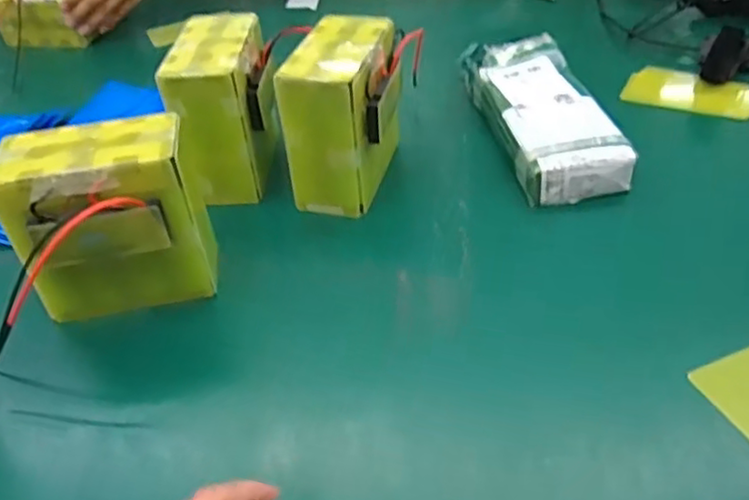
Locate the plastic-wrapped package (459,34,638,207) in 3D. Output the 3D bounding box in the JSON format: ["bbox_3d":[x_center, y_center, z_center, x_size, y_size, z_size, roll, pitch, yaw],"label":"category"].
[{"bbox_3d":[0.178,-0.155,0.746,0.108,0.051,0.284,-8,41,-3],"label":"plastic-wrapped package"}]

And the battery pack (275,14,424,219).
[{"bbox_3d":[-0.025,-0.133,0.677,0.085,0.148,0.147,8,43,15],"label":"battery pack"}]

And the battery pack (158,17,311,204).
[{"bbox_3d":[-0.150,-0.140,0.701,0.086,0.150,0.153,1,41,7],"label":"battery pack"}]

